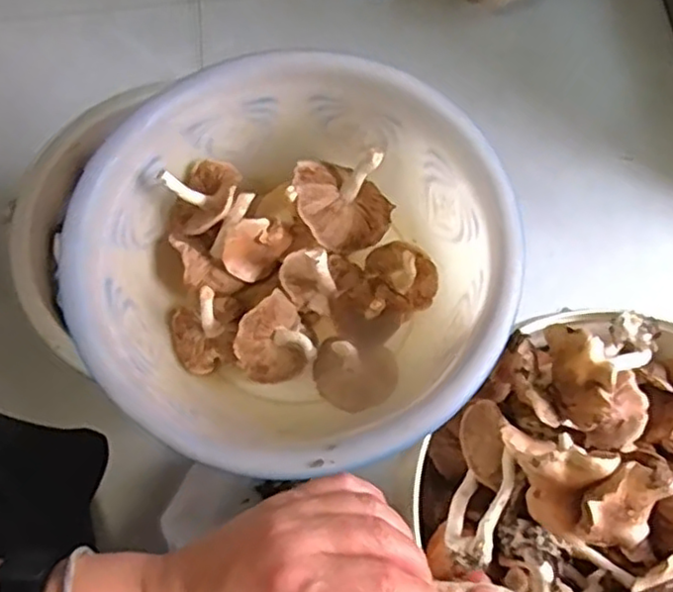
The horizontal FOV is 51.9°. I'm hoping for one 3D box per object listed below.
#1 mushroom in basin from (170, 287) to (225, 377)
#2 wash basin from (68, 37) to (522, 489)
[{"bbox_3d":[-0.115,0.030,0.559,0.048,0.044,0.059,-9,71,-2],"label":"mushroom in basin"},{"bbox_3d":[-0.032,-0.025,0.549,0.308,0.112,0.310,0,71,1],"label":"wash basin"}]

